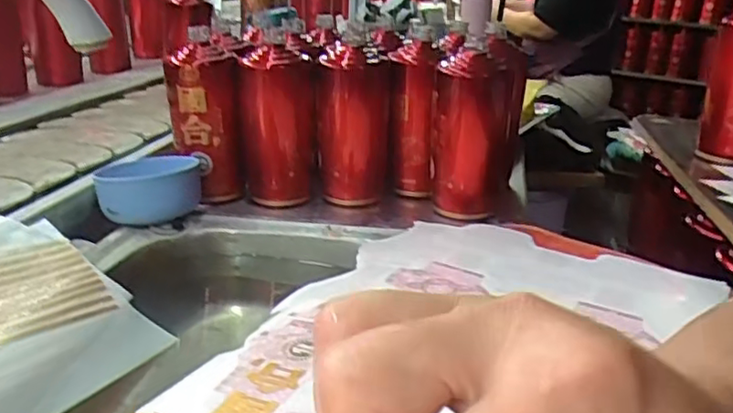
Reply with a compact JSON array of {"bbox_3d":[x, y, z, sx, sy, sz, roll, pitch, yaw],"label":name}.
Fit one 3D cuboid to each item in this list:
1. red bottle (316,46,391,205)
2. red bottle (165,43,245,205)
[{"bbox_3d":[-0.014,-0.091,0.768,0.078,0.178,0.074,6,21,7],"label":"red bottle"},{"bbox_3d":[-0.183,-0.093,0.740,0.079,0.167,0.081,-2,22,-14],"label":"red bottle"}]

